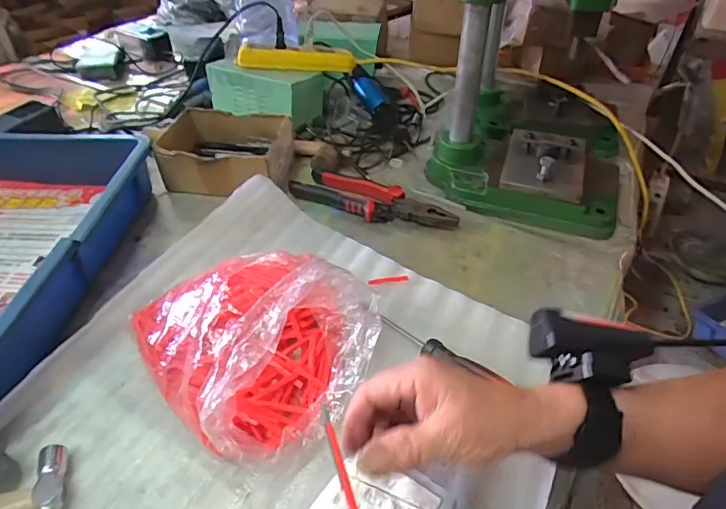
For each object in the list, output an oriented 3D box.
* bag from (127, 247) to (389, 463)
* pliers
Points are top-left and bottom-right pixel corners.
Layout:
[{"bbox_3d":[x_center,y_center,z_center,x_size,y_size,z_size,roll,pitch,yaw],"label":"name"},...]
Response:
[{"bbox_3d":[-0.103,0.061,0.420,0.213,0.110,0.159,28,49,28],"label":"bag"},{"bbox_3d":[0.014,-0.070,0.627,0.216,0.019,0.055,17,45,18],"label":"pliers"}]

